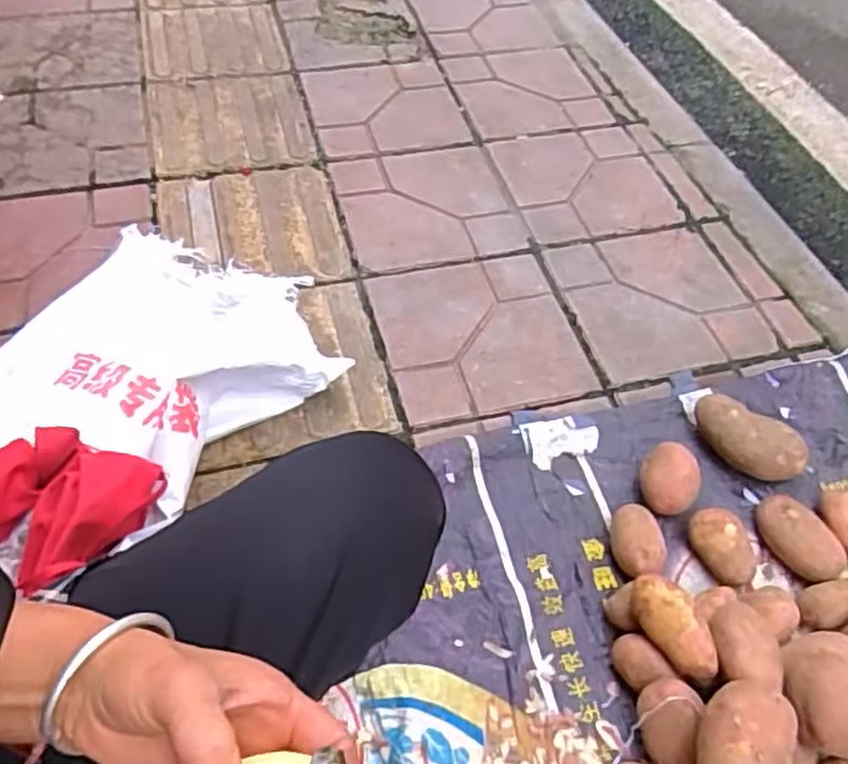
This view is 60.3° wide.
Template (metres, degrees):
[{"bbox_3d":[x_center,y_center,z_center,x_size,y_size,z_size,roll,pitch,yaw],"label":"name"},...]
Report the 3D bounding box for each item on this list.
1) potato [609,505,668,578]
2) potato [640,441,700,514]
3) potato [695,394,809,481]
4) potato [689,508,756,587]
[{"bbox_3d":[0.259,0.197,0.891,0.060,0.045,0.094,0,55,-2],"label":"potato"},{"bbox_3d":[0.313,0.126,0.937,0.067,0.062,0.089,14,56,8],"label":"potato"},{"bbox_3d":[0.427,0.082,0.975,0.150,0.065,0.064,34,61,20],"label":"potato"},{"bbox_3d":[0.362,0.203,0.888,0.062,0.052,0.094,-12,57,-10],"label":"potato"}]

